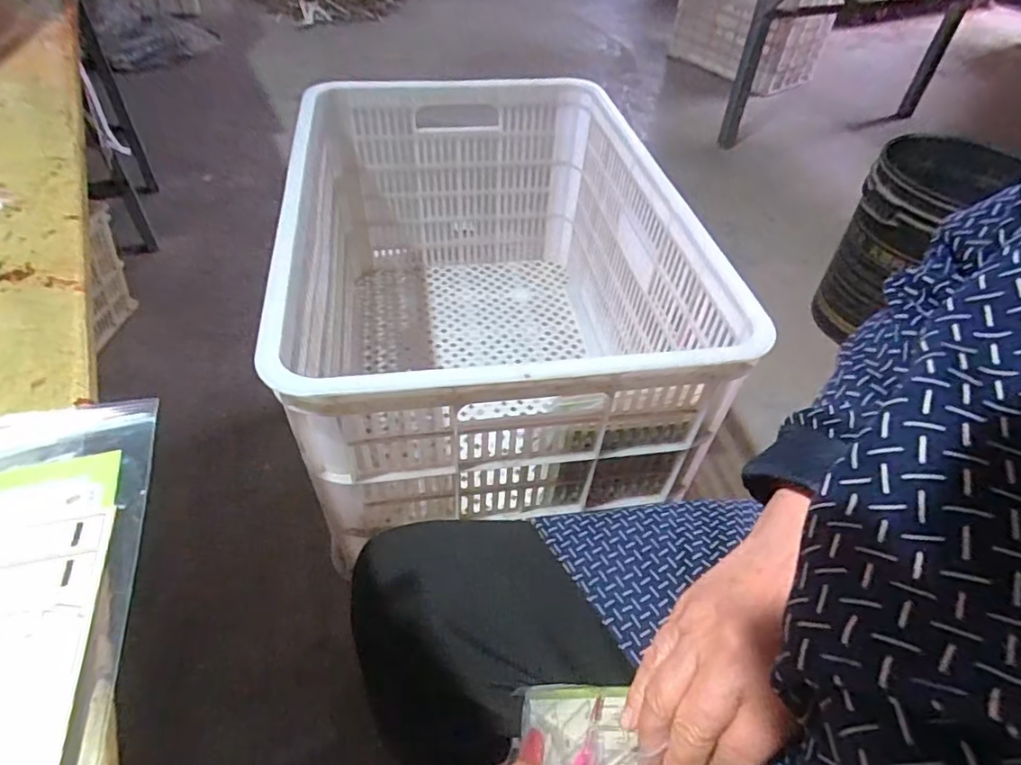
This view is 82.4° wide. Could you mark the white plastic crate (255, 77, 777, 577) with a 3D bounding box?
[{"bbox_3d":[-0.037,-0.116,0.758,0.414,0.321,0.599,-4,47,-8],"label":"white plastic crate"}]

